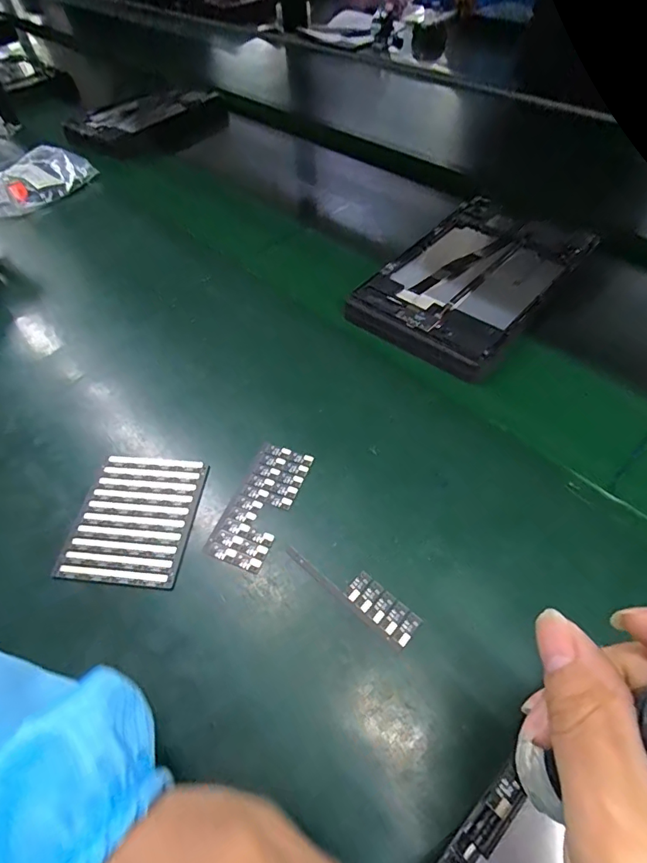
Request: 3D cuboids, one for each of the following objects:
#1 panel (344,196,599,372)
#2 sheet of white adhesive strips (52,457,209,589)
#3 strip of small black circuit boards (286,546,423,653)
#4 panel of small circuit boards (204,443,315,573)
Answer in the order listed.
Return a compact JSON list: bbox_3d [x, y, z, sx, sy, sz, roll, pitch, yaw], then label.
[{"bbox_3d":[0.154,-0.163,0.475,0.149,0.019,0.250,33,63,25],"label":"panel"},{"bbox_3d":[-0.140,0.064,0.344,0.086,0.005,0.098,3,54,7],"label":"sheet of white adhesive strips"},{"bbox_3d":[0.019,0.103,0.306,0.096,0.004,0.025,34,63,26],"label":"strip of small black circuit boards"},{"bbox_3d":[-0.047,0.053,0.344,0.043,0.004,0.098,17,57,17],"label":"panel of small circuit boards"}]

